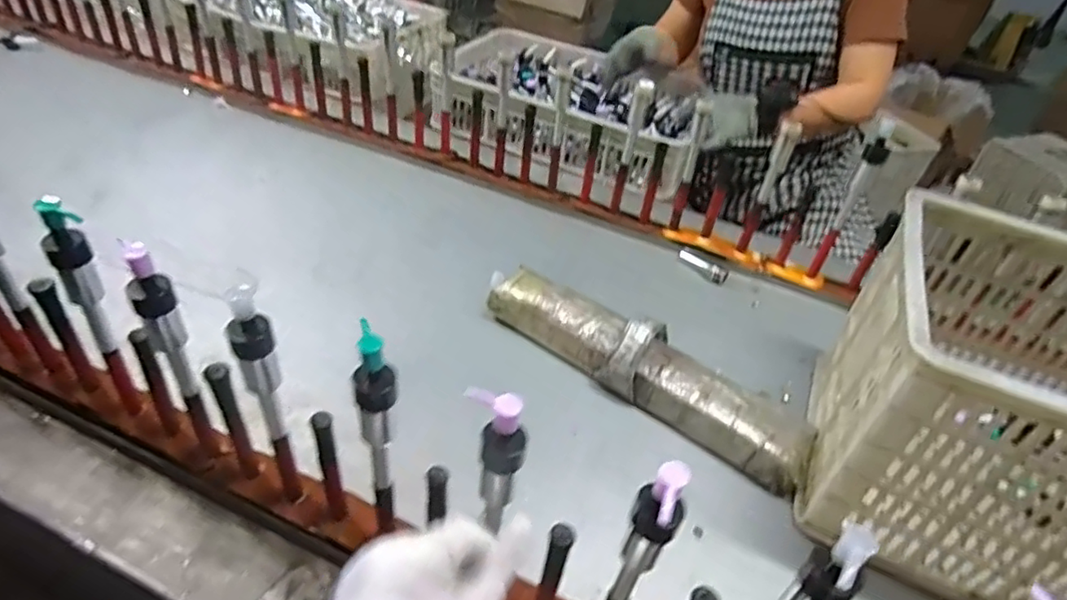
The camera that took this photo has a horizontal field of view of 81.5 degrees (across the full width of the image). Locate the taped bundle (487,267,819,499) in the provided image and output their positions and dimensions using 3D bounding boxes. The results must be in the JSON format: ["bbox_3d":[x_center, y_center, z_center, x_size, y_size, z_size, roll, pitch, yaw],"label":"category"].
[{"bbox_3d":[0.121,0.071,0.740,0.431,0.063,0.084,28,45,22],"label":"taped bundle"}]

